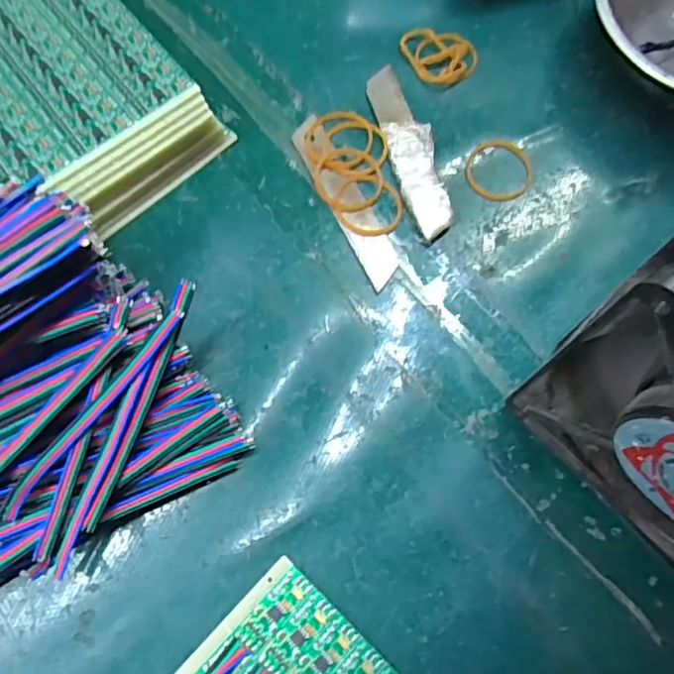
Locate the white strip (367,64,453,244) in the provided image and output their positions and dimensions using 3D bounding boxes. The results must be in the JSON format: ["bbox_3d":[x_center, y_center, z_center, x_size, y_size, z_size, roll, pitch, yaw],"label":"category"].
[{"bbox_3d":[0.036,-0.093,0.281,0.021,0.008,0.099,-12,71,-5],"label":"white strip"}]

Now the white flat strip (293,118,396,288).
[{"bbox_3d":[0.004,-0.067,0.274,0.018,0.004,0.096,-25,73,-9],"label":"white flat strip"}]

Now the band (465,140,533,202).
[{"bbox_3d":[0.080,-0.082,0.281,0.033,0.004,0.033,0,71,0],"label":"band"}]

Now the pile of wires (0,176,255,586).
[{"bbox_3d":[-0.115,0.021,0.205,0.123,0.071,0.125,-38,75,-12],"label":"pile of wires"}]

